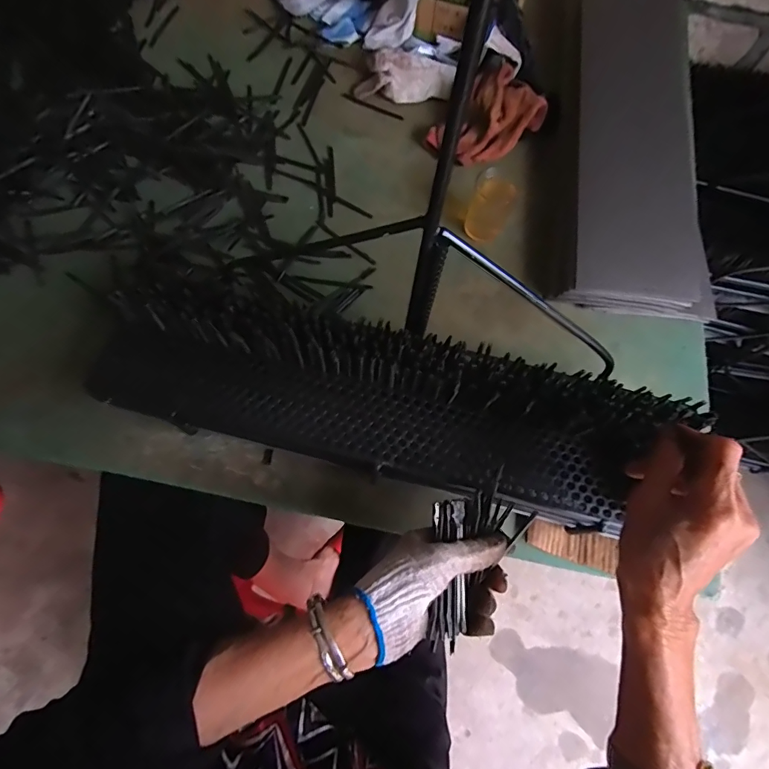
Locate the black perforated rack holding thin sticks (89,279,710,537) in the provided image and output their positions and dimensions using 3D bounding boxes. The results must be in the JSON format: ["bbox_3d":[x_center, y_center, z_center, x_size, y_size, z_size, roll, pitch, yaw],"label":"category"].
[{"bbox_3d":[-0.016,0.014,0.425,0.536,0.071,0.130,12,69,5],"label":"black perforated rack holding thin sticks"}]

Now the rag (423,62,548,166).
[{"bbox_3d":[0.152,-0.410,0.652,0.175,0.072,0.119,-31,75,-13],"label":"rag"}]

